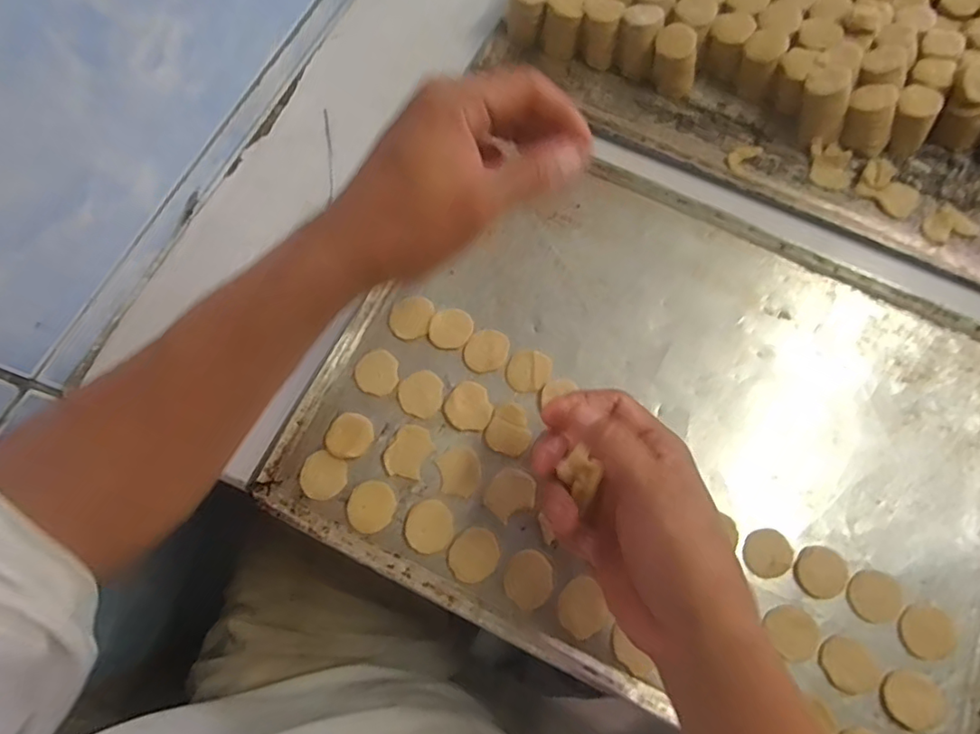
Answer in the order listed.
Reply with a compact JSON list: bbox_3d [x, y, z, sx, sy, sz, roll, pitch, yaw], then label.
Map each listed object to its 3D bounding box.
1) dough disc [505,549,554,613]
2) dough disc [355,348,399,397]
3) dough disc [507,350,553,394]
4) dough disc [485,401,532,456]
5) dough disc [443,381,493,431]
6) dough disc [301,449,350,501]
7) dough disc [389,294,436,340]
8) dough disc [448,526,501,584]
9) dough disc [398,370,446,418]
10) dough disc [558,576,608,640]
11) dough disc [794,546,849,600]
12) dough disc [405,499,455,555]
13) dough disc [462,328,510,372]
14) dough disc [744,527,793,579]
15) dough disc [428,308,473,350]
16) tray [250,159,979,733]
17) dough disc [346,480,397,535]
[{"bbox_3d":[0.024,0.129,0.347,0.029,0.004,0.031,0,72,-1],"label":"dough disc"},{"bbox_3d":[-0.076,0.003,0.383,0.028,0.004,0.031,10,72,2],"label":"dough disc"},{"bbox_3d":[0.027,0.002,0.389,0.028,0.004,0.032,28,74,8],"label":"dough disc"},{"bbox_3d":[0.014,0.040,0.375,0.028,0.004,0.033,22,73,6],"label":"dough disc"},{"bbox_3d":[-0.013,0.026,0.379,0.031,0.004,0.032,0,72,-1],"label":"dough disc"},{"bbox_3d":[-0.105,0.069,0.359,0.028,0.004,0.029,0,72,-1],"label":"dough disc"},{"bbox_3d":[-0.054,-0.035,0.395,0.027,0.004,0.032,17,73,5],"label":"dough disc"},{"bbox_3d":[-0.009,0.115,0.350,0.028,0.004,0.032,28,74,8],"label":"dough disc"},{"bbox_3d":[-0.045,0.018,0.381,0.030,0.004,0.030,0,72,-1],"label":"dough disc"},{"bbox_3d":[0.056,0.144,0.342,0.029,0.004,0.029,0,72,-1],"label":"dough disc"},{"bbox_3d":[0.206,0.127,0.352,0.031,0.004,0.031,0,72,-1],"label":"dough disc"},{"bbox_3d":[-0.037,0.099,0.355,0.029,0.004,0.032,9,72,2],"label":"dough disc"},{"bbox_3d":[-0.002,-0.012,0.393,0.027,0.004,0.032,28,74,8],"label":"dough disc"},{"bbox_3d":[0.174,0.116,0.356,0.027,0.004,0.029,30,74,8],"label":"dough disc"},{"bbox_3d":[-0.027,-0.027,0.395,0.028,0.004,0.031,27,74,8],"label":"dough disc"},{"bbox_3d":[0.123,0.040,0.378,0.445,0.014,0.322,25,73,7],"label":"tray"},{"bbox_3d":[-0.074,0.087,0.356,0.029,0.004,0.031,0,72,-1],"label":"dough disc"}]

